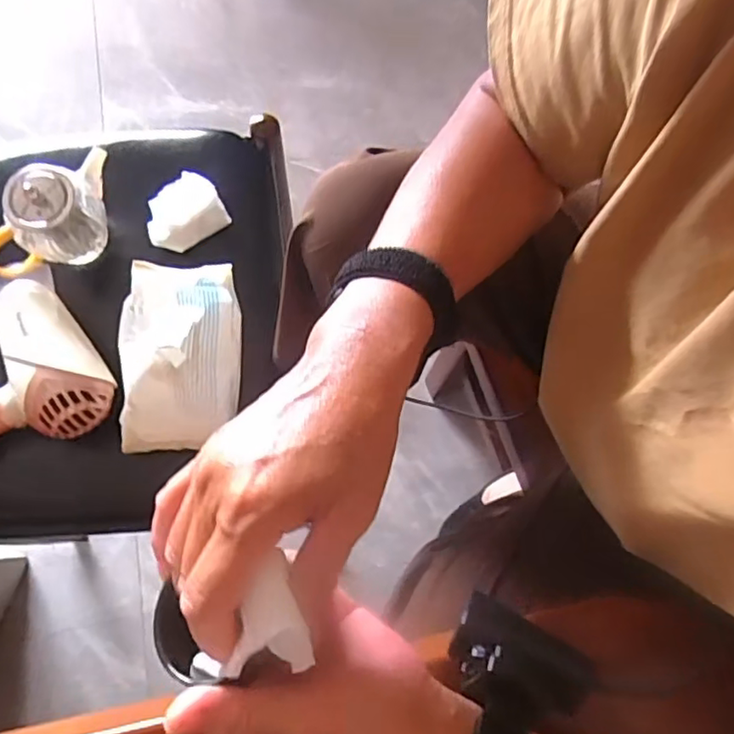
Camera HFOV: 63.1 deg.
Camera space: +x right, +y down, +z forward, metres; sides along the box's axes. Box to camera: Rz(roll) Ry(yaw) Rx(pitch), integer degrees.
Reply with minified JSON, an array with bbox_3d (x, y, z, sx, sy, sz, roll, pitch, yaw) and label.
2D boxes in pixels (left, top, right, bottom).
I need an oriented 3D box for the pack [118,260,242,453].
[{"bbox_3d":[-0.183,-0.019,0.578,0.113,0.049,0.192,-4,75,-3],"label":"pack"}]

